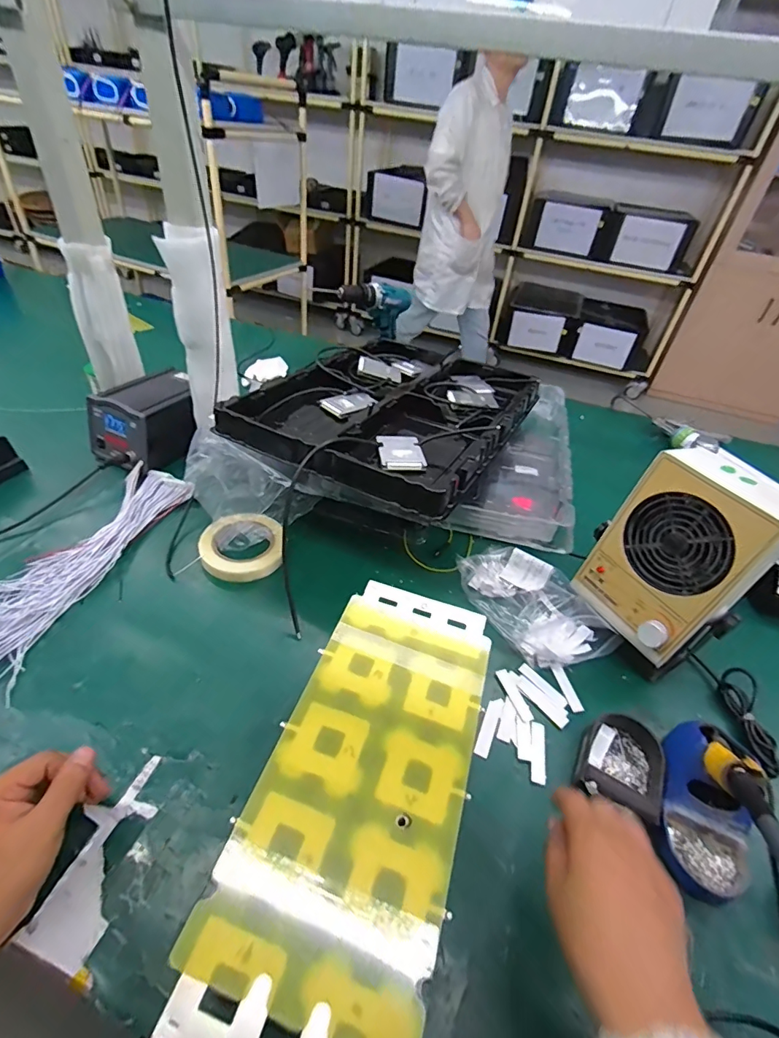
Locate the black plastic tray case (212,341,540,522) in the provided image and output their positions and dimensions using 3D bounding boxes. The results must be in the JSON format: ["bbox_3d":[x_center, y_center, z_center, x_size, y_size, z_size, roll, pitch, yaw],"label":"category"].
[{"bbox_3d":[0.008,-0.176,0.742,0.353,0.073,0.437,25,45,18],"label":"black plastic tray case"}]

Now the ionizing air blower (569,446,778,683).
[{"bbox_3d":[0.339,0.058,0.558,0.131,0.241,0.158,-13,46,-22],"label":"ionizing air blower"}]

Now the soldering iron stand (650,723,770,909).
[{"bbox_3d":[0.314,0.266,0.444,0.084,0.078,0.153,25,45,19],"label":"soldering iron stand"}]

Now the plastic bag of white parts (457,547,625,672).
[{"bbox_3d":[0.193,0.108,0.630,0.124,0.050,0.209,-17,47,-24],"label":"plastic bag of white parts"}]

